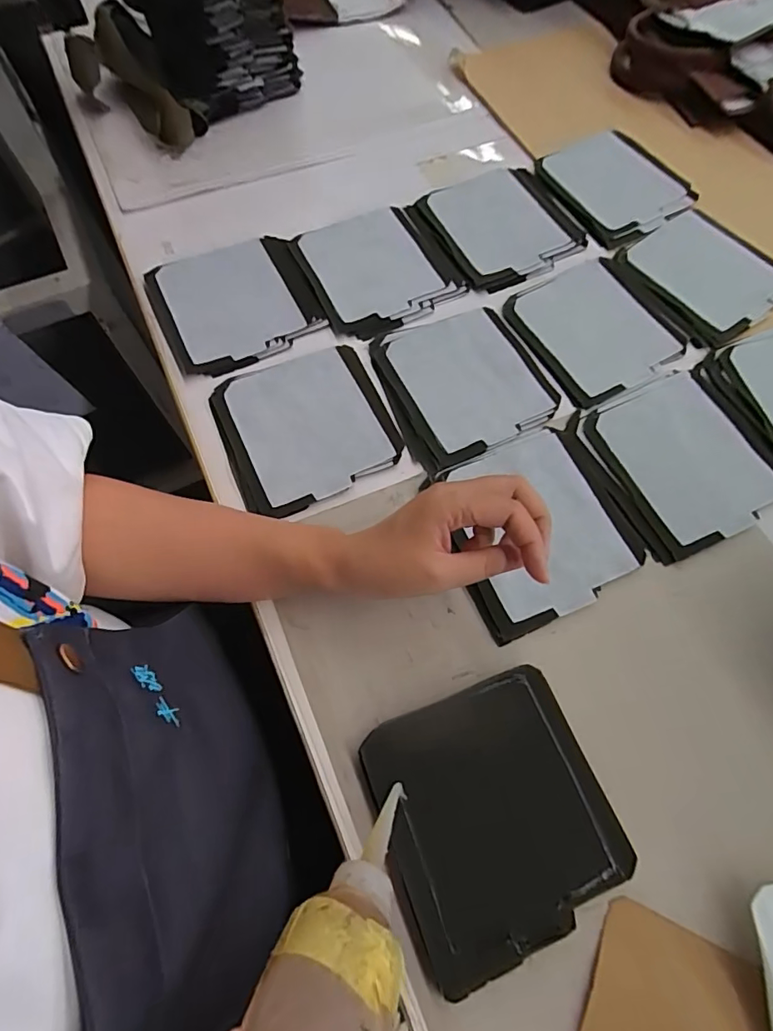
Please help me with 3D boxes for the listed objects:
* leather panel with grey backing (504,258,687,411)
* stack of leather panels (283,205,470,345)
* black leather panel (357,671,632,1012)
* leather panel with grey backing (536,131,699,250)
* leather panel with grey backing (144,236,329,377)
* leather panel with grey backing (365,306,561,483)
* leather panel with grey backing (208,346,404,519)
[{"bbox_3d":[0.196,-0.179,0.464,0.134,0.005,0.139,-26,70,-11],"label":"leather panel with grey backing"},{"bbox_3d":[-0.010,-0.245,0.487,0.138,0.007,0.143,-25,69,-11],"label":"stack of leather panels"},{"bbox_3d":[0.067,0.179,0.302,0.133,0.013,0.136,-18,68,-8],"label":"black leather panel"},{"bbox_3d":[0.248,-0.360,0.540,0.126,0.009,0.143,-26,70,-11],"label":"leather panel with grey backing"},{"bbox_3d":[-0.139,-0.202,0.464,0.142,0.005,0.136,-25,69,-11],"label":"leather panel with grey backing"},{"bbox_3d":[0.067,-0.119,0.439,0.134,0.010,0.146,-23,68,-7],"label":"leather panel with grey backing"},{"bbox_3d":[-0.067,-0.078,0.413,0.136,0.006,0.137,-23,69,-10],"label":"leather panel with grey backing"}]

